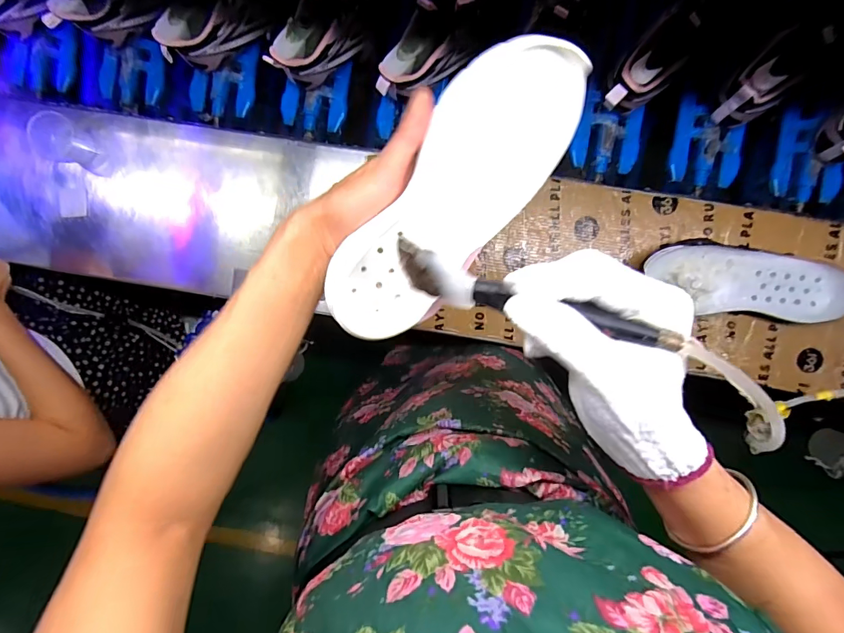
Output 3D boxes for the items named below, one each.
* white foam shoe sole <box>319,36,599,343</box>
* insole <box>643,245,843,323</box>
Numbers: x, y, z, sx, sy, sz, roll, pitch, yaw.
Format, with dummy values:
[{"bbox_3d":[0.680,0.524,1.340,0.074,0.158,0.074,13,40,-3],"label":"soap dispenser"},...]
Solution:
[{"bbox_3d":[0.020,-0.080,0.290,0.083,0.040,0.218,37,104,-18],"label":"white foam shoe sole"},{"bbox_3d":[0.410,-0.043,0.538,0.262,0.052,0.089,4,93,5],"label":"insole"}]

